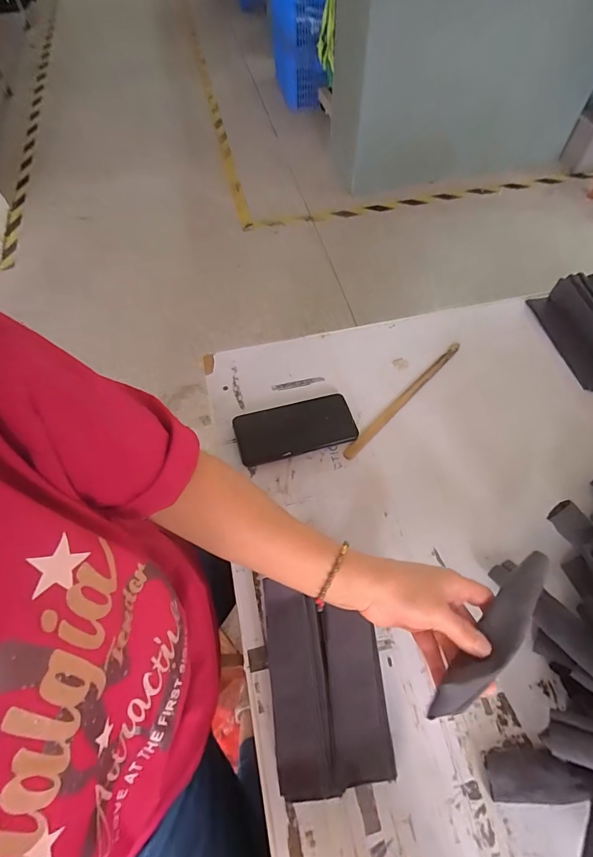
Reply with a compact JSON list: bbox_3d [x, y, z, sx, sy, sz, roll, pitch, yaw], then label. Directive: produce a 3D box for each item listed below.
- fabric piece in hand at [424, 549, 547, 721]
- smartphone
[{"bbox_3d":[0.180,0.186,0.360,0.033,0.022,0.173,39,71,21],"label":"fabric piece in hand"},{"bbox_3d":[-0.002,-0.001,0.562,0.163,0.014,0.079,-13,58,-10],"label":"smartphone"}]

